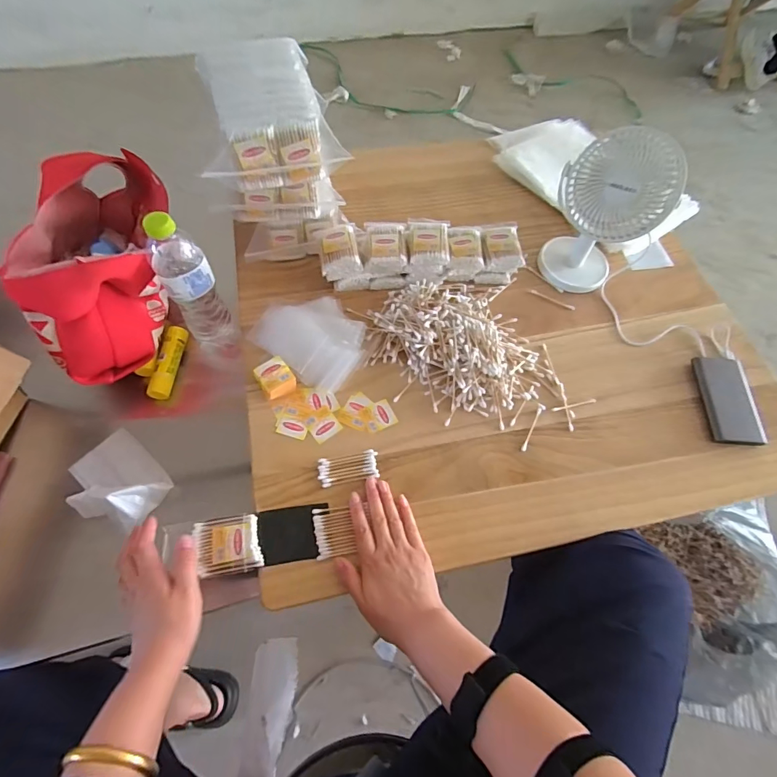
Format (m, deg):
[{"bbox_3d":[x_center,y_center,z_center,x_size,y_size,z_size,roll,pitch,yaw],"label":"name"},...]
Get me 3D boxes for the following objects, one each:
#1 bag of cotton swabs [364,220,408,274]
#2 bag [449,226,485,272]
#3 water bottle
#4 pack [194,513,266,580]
[{"bbox_3d":[-0.004,-0.217,0.646,0.061,0.032,0.090,0,63,-4],"label":"bag of cotton swabs"},{"bbox_3d":[0.122,-0.221,0.674,0.053,0.020,0.080,5,63,-1],"label":"bag"},{"bbox_3d":[-0.271,-0.136,0.591,0.066,0.237,0.068,-25,67,-16],"label":"water bottle"},{"bbox_3d":[-0.185,0.181,0.496,0.069,0.010,0.063,-12,64,-10],"label":"pack"}]

